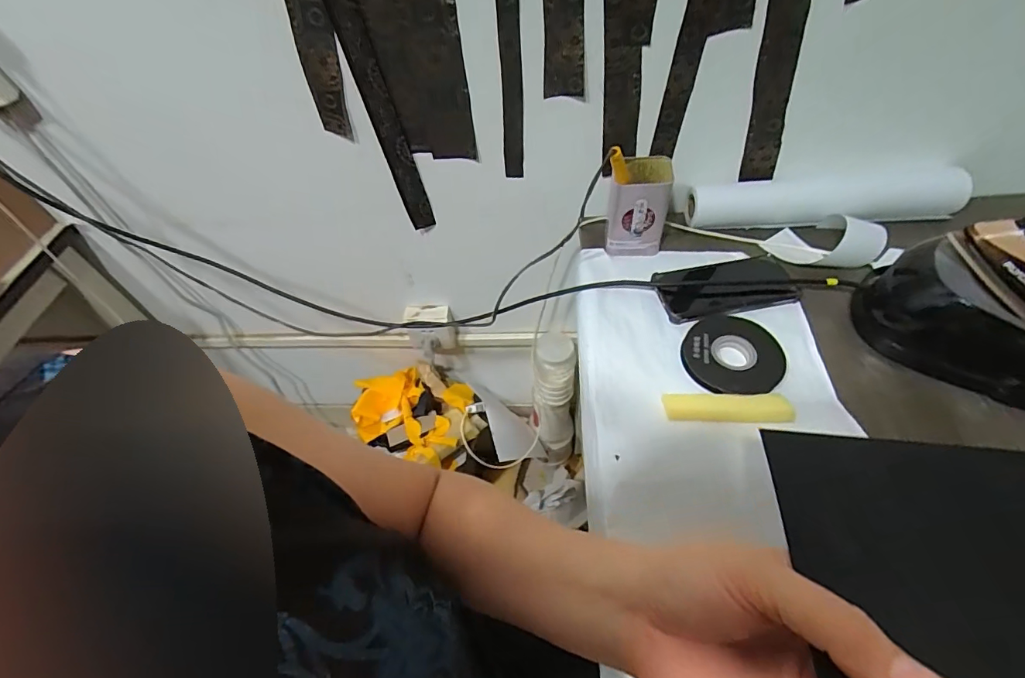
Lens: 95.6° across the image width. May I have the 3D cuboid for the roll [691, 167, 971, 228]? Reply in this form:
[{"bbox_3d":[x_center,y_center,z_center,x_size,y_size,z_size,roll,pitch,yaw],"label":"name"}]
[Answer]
[{"bbox_3d":[0.432,-0.195,0.643,0.361,0.040,0.053,-2,53,4],"label":"roll"}]

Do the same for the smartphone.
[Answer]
[{"bbox_3d":[0.264,-0.066,0.584,0.160,0.009,0.082,-11,53,-3],"label":"smartphone"}]

